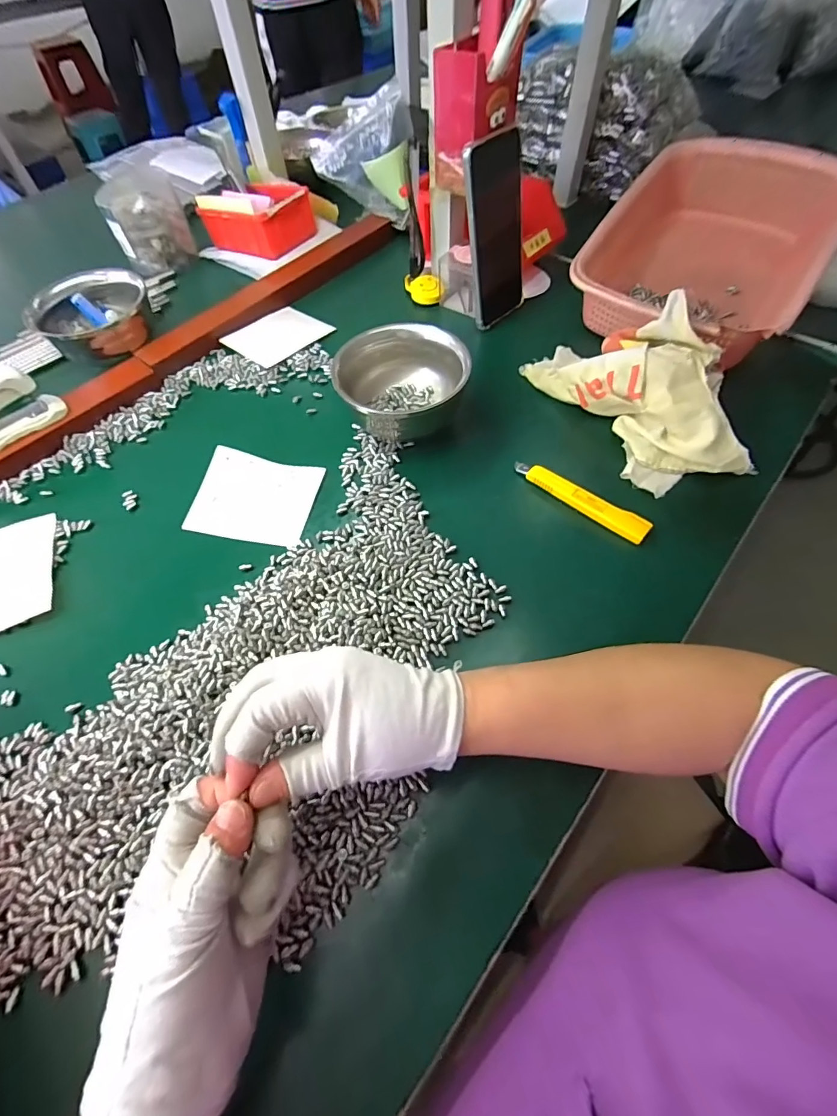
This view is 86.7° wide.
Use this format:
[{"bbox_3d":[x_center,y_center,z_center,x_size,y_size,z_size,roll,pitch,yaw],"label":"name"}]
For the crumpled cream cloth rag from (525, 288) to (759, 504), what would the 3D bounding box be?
[{"bbox_3d":[0.211,-0.166,0.411,0.119,0.069,0.219,-23,60,-10],"label":"crumpled cream cloth rag"}]

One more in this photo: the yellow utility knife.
[{"bbox_3d":[0.140,-0.054,0.389,0.126,0.007,0.020,36,67,22],"label":"yellow utility knife"}]

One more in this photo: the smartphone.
[{"bbox_3d":[0.089,-0.347,0.479,0.085,0.165,0.011,-39,55,-17],"label":"smartphone"}]

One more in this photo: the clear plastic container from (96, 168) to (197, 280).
[{"bbox_3d":[-0.369,-0.460,0.608,0.097,0.089,0.079,-24,61,-11],"label":"clear plastic container"}]

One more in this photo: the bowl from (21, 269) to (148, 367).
[{"bbox_3d":[-0.363,-0.273,0.508,0.100,0.075,0.105,-1,59,2],"label":"bowl"}]

